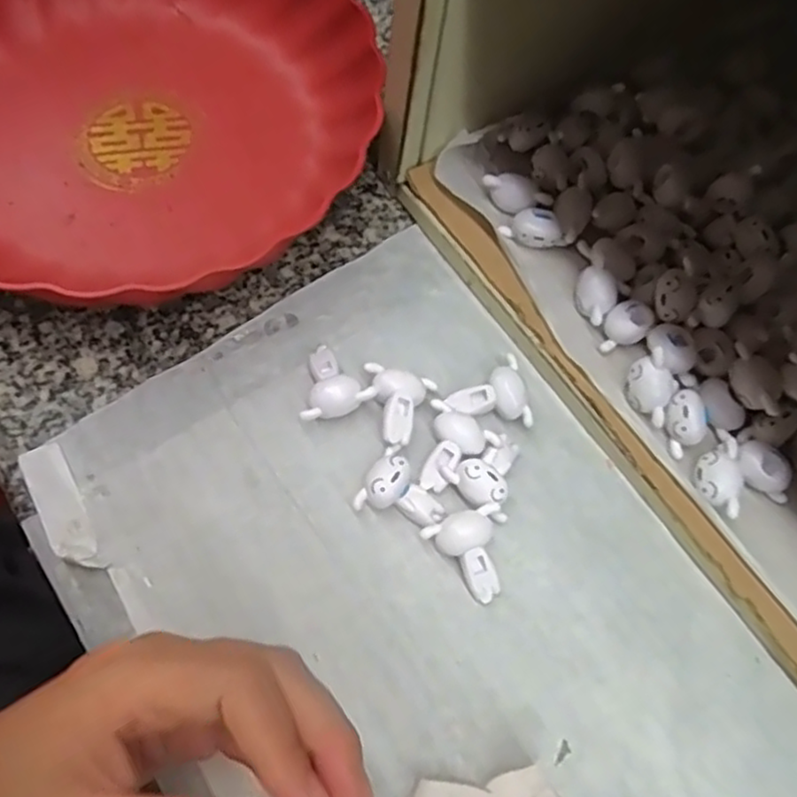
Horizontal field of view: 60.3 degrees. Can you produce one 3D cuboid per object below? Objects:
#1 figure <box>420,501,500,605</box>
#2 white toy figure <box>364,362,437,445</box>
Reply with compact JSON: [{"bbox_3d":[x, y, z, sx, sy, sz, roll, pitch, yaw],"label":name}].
[{"bbox_3d":[0.031,0.063,0.279,0.030,0.015,0.035,-26,73,-11],"label":"figure"},{"bbox_3d":[-0.001,0.004,0.300,0.030,0.016,0.034,9,69,1],"label":"white toy figure"}]

